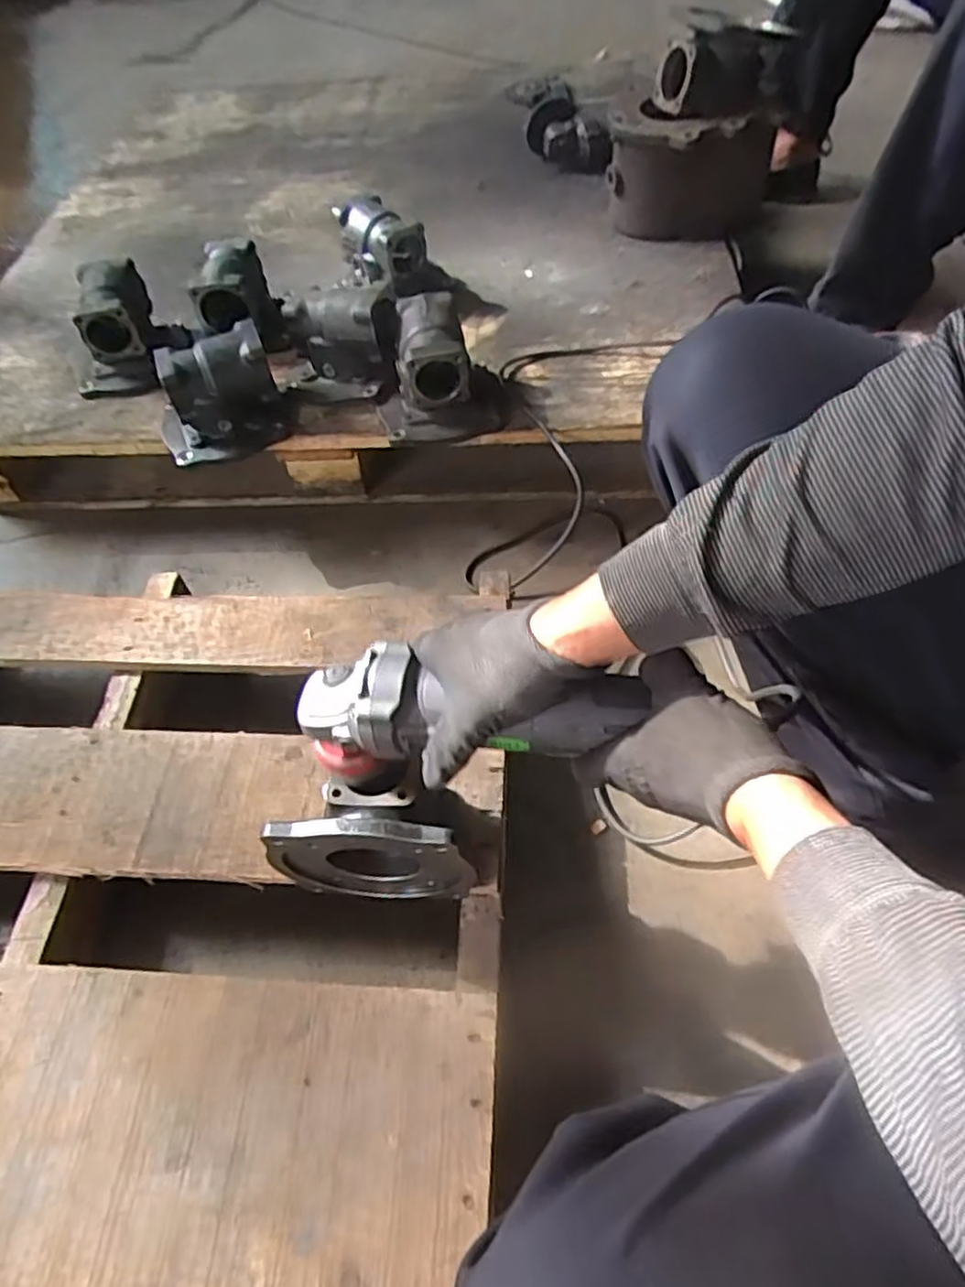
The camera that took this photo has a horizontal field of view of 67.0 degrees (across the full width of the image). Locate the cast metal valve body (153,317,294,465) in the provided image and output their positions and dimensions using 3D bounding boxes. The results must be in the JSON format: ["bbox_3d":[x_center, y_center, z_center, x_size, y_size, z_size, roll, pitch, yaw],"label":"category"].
[{"bbox_3d":[-0.323,-0.300,0.881,0.153,0.108,0.095,-19,56,-9],"label":"cast metal valve body"}]

